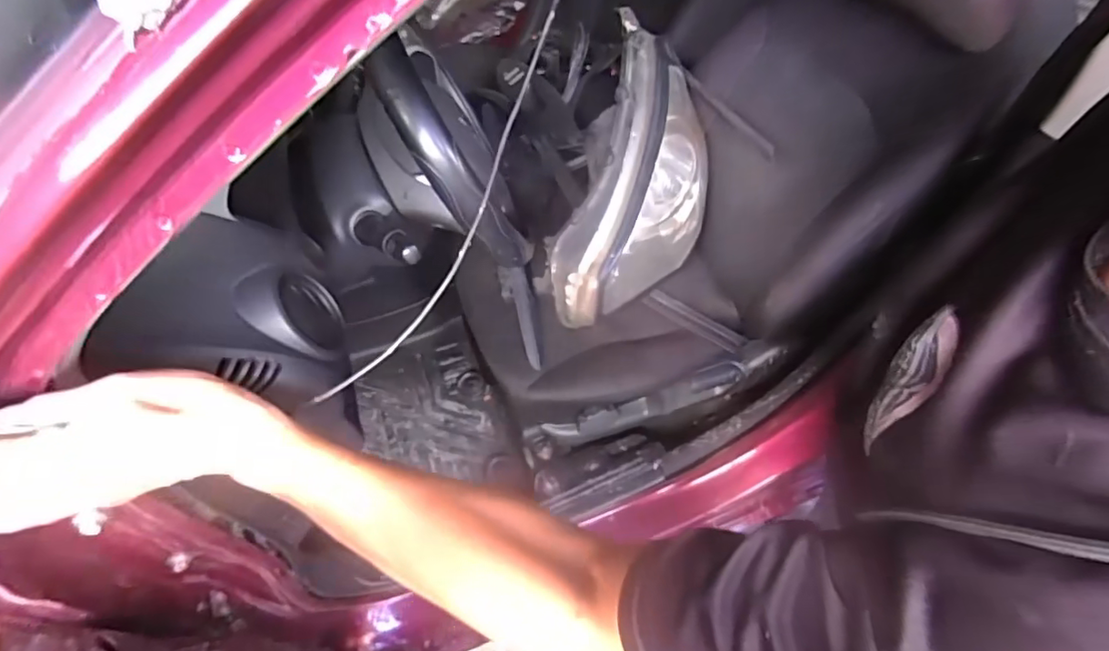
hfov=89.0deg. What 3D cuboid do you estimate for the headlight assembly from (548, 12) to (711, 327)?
[{"bbox_3d":[0.165,-0.264,1.058,0.234,0.246,0.607,16,77,11],"label":"headlight assembly"}]

